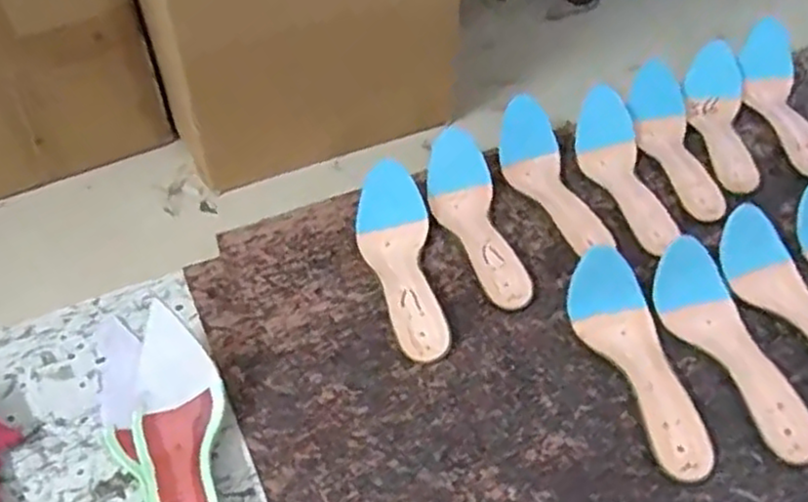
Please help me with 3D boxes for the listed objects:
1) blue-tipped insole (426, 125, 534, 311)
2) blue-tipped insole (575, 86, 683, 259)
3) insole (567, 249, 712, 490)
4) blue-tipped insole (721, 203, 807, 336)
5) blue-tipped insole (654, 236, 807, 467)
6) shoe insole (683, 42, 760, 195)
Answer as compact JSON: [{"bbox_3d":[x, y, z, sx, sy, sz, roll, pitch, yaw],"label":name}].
[{"bbox_3d":[0.075,-0.038,0.765,0.078,0.048,0.235,-9,48,-9],"label":"blue-tipped insole"},{"bbox_3d":[0.252,-0.096,0.814,0.078,0.048,0.230,-7,48,-7],"label":"blue-tipped insole"},{"bbox_3d":[0.219,0.092,0.635,0.072,0.067,0.207,-15,50,-14],"label":"insole"},{"bbox_3d":[0.392,0.050,0.684,0.066,0.063,0.212,-24,52,-21],"label":"blue-tipped insole"},{"bbox_3d":[0.309,0.084,0.652,0.070,0.053,0.212,-20,51,-18],"label":"blue-tipped insole"},{"bbox_3d":[0.395,-0.173,0.885,0.076,0.046,0.239,7,48,6],"label":"shoe insole"}]

